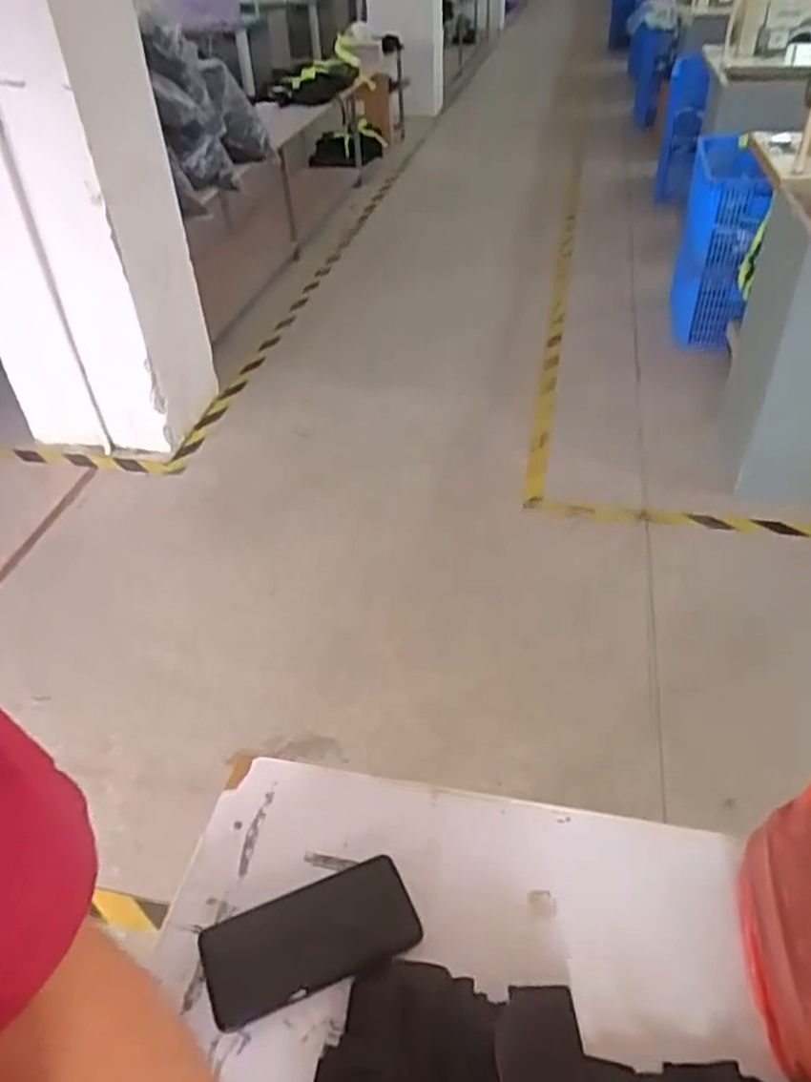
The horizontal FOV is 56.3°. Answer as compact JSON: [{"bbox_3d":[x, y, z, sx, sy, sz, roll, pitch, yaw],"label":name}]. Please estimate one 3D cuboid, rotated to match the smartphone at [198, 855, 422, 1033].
[{"bbox_3d":[-0.075,0.313,0.601,0.163,0.010,0.078,-15,41,-14],"label":"smartphone"}]

